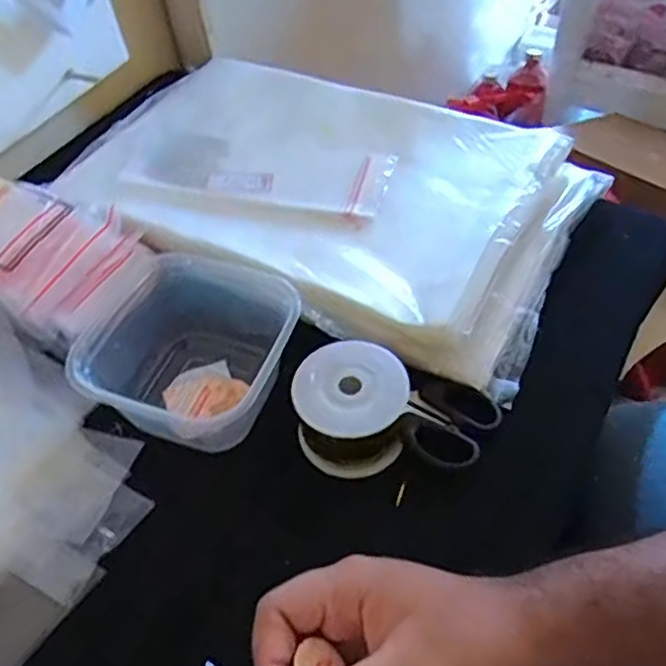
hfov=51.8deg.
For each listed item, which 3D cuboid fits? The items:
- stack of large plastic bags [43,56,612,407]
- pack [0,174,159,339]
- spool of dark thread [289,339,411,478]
[{"bbox_3d":[-0.015,-0.119,0.549,0.401,0.041,0.247,22,56,21],"label":"stack of large plastic bags"},{"bbox_3d":[-0.218,-0.066,0.485,0.159,0.035,0.104,22,56,21],"label":"pack"},{"bbox_3d":[0.011,0.047,0.413,0.065,0.050,0.067,-2,50,3],"label":"spool of dark thread"}]

